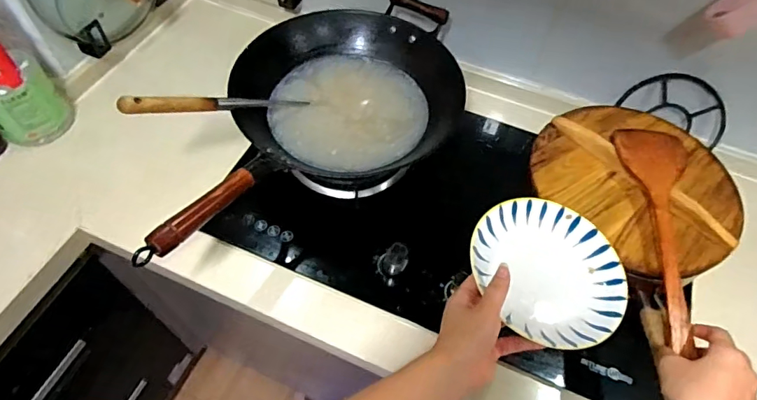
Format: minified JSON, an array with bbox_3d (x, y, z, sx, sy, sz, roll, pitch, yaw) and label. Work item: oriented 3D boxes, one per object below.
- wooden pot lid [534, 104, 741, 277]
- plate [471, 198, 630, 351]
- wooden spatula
[{"bbox_3d":[0.350,-0.030,0.643,0.254,0.038,0.264,1,58,-2],"label":"wooden pot lid"},{"bbox_3d":[0.191,0.077,0.527,0.156,0.033,0.170,0,61,0],"label":"plate"},{"bbox_3d":[0.351,0.025,0.585,0.092,0.025,0.302,11,59,6],"label":"wooden spatula"}]

